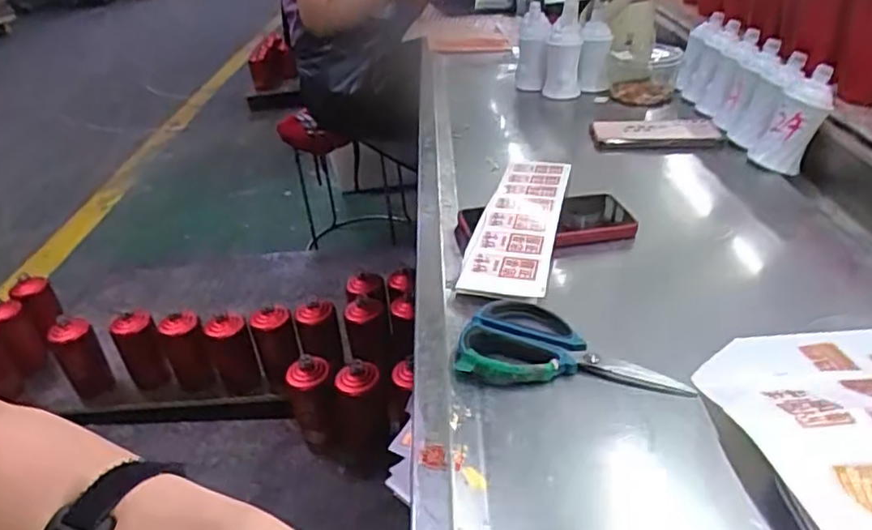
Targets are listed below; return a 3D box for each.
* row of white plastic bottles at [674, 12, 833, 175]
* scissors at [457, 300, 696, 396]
[{"bbox_3d":[0.410,-0.245,0.872,0.077,0.106,0.341,-3,31,1],"label":"row of white plastic bottles"},{"bbox_3d":[0.101,0.062,0.471,0.158,0.015,0.089,9,33,20],"label":"scissors"}]

